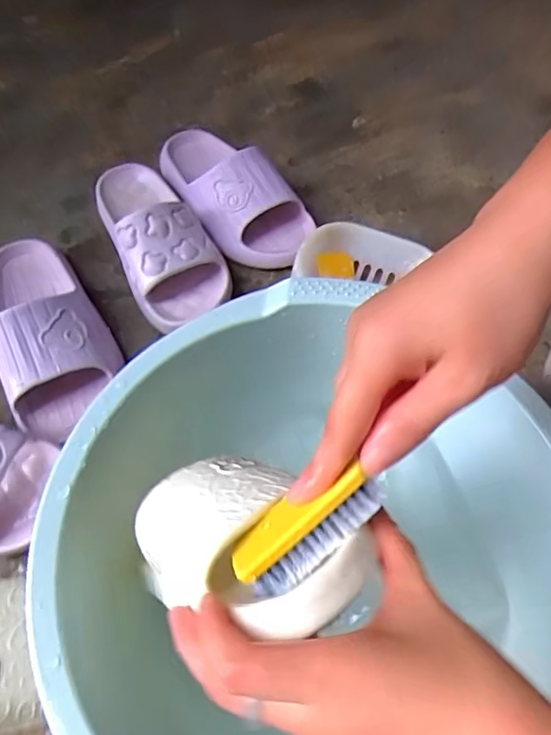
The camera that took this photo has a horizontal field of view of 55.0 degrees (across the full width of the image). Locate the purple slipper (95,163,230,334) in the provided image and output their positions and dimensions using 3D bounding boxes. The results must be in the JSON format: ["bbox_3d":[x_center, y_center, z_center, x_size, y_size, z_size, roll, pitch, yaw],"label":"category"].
[{"bbox_3d":[-0.136,-0.156,0.594,0.103,0.075,0.237,-26,65,-15],"label":"purple slipper"}]

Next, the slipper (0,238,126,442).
[{"bbox_3d":[-0.234,-0.049,0.533,0.105,0.071,0.229,-24,64,-14],"label":"slipper"}]

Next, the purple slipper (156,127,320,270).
[{"bbox_3d":[-0.056,-0.223,0.638,0.111,0.073,0.245,-32,66,-18],"label":"purple slipper"}]

